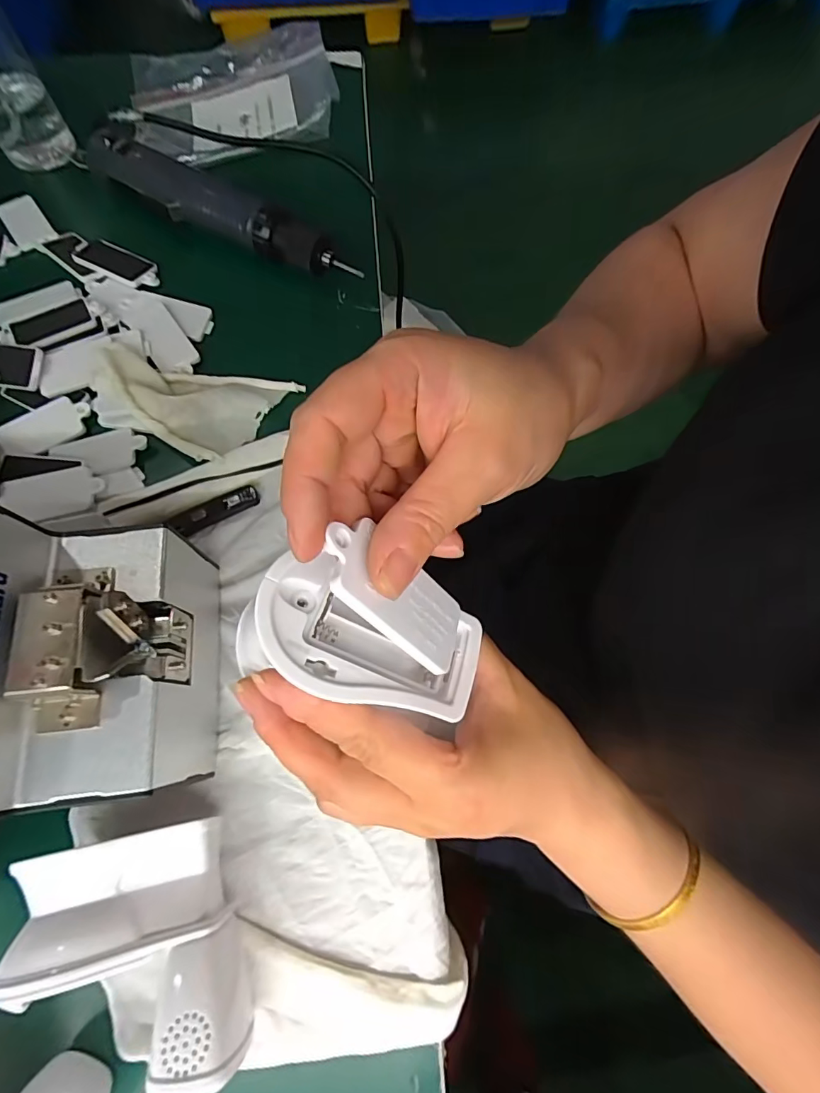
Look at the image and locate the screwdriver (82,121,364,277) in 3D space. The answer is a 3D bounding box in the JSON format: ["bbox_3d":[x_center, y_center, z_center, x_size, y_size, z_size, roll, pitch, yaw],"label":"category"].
[{"bbox_3d":[-0.163,-0.286,0.399,0.261,0.031,0.043,28,71,10],"label":"screwdriver"}]

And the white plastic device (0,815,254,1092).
[{"bbox_3d":[-0.126,0.188,0.220,0.103,0.063,0.097,-10,69,-4],"label":"white plastic device"}]

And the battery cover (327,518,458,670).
[{"bbox_3d":[-0.005,0.019,0.170,0.066,0.006,0.033,40,46,-33],"label":"battery cover"}]

